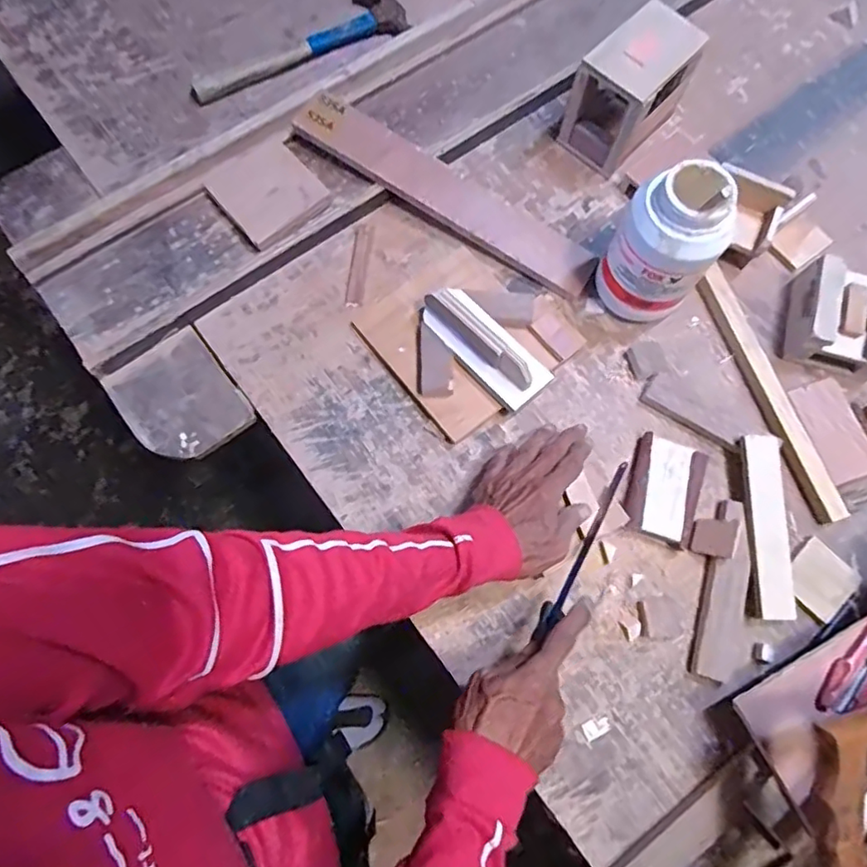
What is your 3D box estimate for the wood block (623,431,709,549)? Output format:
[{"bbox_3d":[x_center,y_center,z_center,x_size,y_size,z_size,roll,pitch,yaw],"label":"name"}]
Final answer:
[{"bbox_3d":[0.231,0.057,0.574,0.068,0.017,0.099,17,72,4],"label":"wood block"}]

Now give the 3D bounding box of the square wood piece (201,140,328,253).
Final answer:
[{"bbox_3d":[-0.184,-0.268,0.642,0.099,0.019,0.093,-42,97,-8],"label":"square wood piece"}]

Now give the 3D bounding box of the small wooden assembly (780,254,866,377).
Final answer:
[{"bbox_3d":[0.435,-0.124,0.610,0.099,0.052,0.109,16,72,3],"label":"small wooden assembly"}]

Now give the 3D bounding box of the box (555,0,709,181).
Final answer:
[{"bbox_3d":[0.222,-0.385,0.651,0.084,0.121,0.129,43,75,12],"label":"box"}]

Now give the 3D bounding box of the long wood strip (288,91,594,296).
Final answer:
[{"bbox_3d":[0.016,-0.265,0.653,0.366,0.023,0.072,32,69,-2],"label":"long wood strip"}]

